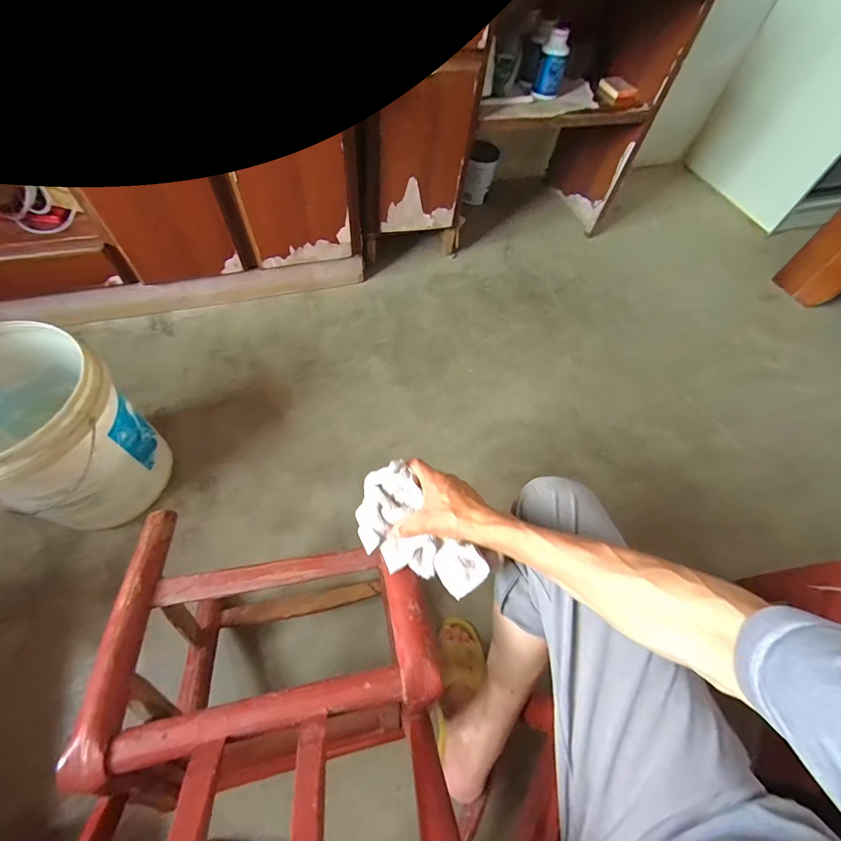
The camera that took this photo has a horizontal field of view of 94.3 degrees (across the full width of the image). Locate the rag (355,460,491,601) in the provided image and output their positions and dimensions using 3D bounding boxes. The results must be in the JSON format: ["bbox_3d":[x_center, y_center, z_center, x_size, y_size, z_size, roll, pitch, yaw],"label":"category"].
[{"bbox_3d":[-0.012,0.147,0.491,0.094,0.067,0.182,-33,67,-21],"label":"rag"}]

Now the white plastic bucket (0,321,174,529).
[{"bbox_3d":[-0.674,0.037,0.721,0.275,0.353,0.260,2,59,-3],"label":"white plastic bucket"}]

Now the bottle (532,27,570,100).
[{"bbox_3d":[0.322,-0.868,0.956,0.060,0.123,0.059,17,60,6],"label":"bottle"}]

